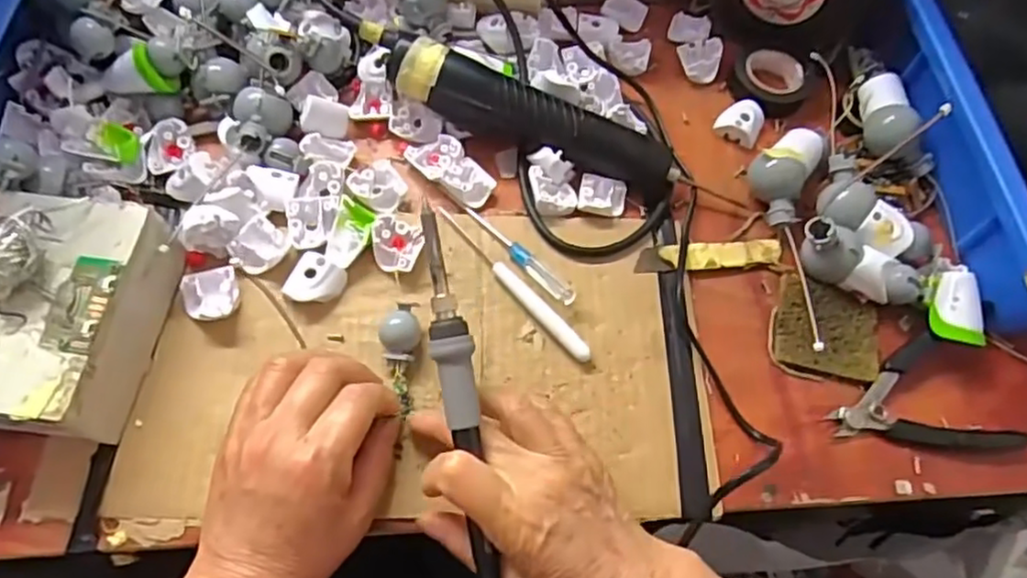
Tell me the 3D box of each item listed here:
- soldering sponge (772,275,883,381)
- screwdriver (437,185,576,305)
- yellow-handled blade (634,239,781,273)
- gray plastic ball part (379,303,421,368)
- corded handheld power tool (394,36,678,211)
[{"bbox_3d":[0.198,0.023,0.423,0.062,0.010,0.059,13,63,4],"label":"soldering sponge"},{"bbox_3d":[-0.006,-0.032,0.430,0.010,0.012,0.119,-40,71,-20],"label":"screwdriver"},{"bbox_3d":[0.129,-0.022,0.445,0.100,0.006,0.019,-7,63,-7],"label":"yellow-handled blade"},{"bbox_3d":[-0.066,0.027,0.398,0.023,0.019,0.035,-3,63,-5],"label":"gray plastic ball part"},{"bbox_3d":[0.014,-0.114,0.449,0.194,0.052,0.034,18,63,6],"label":"corded handheld power tool"}]

